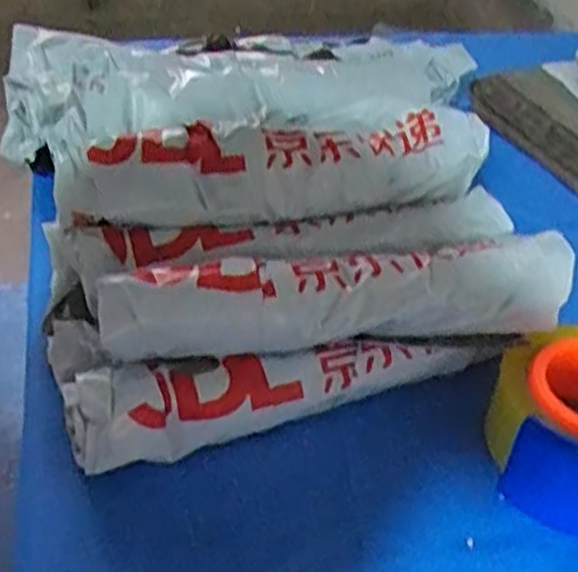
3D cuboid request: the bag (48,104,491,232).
[{"bbox_3d":[-0.011,-0.074,0.471,0.257,0.049,0.072,-4,41,-12],"label":"bag"}]

